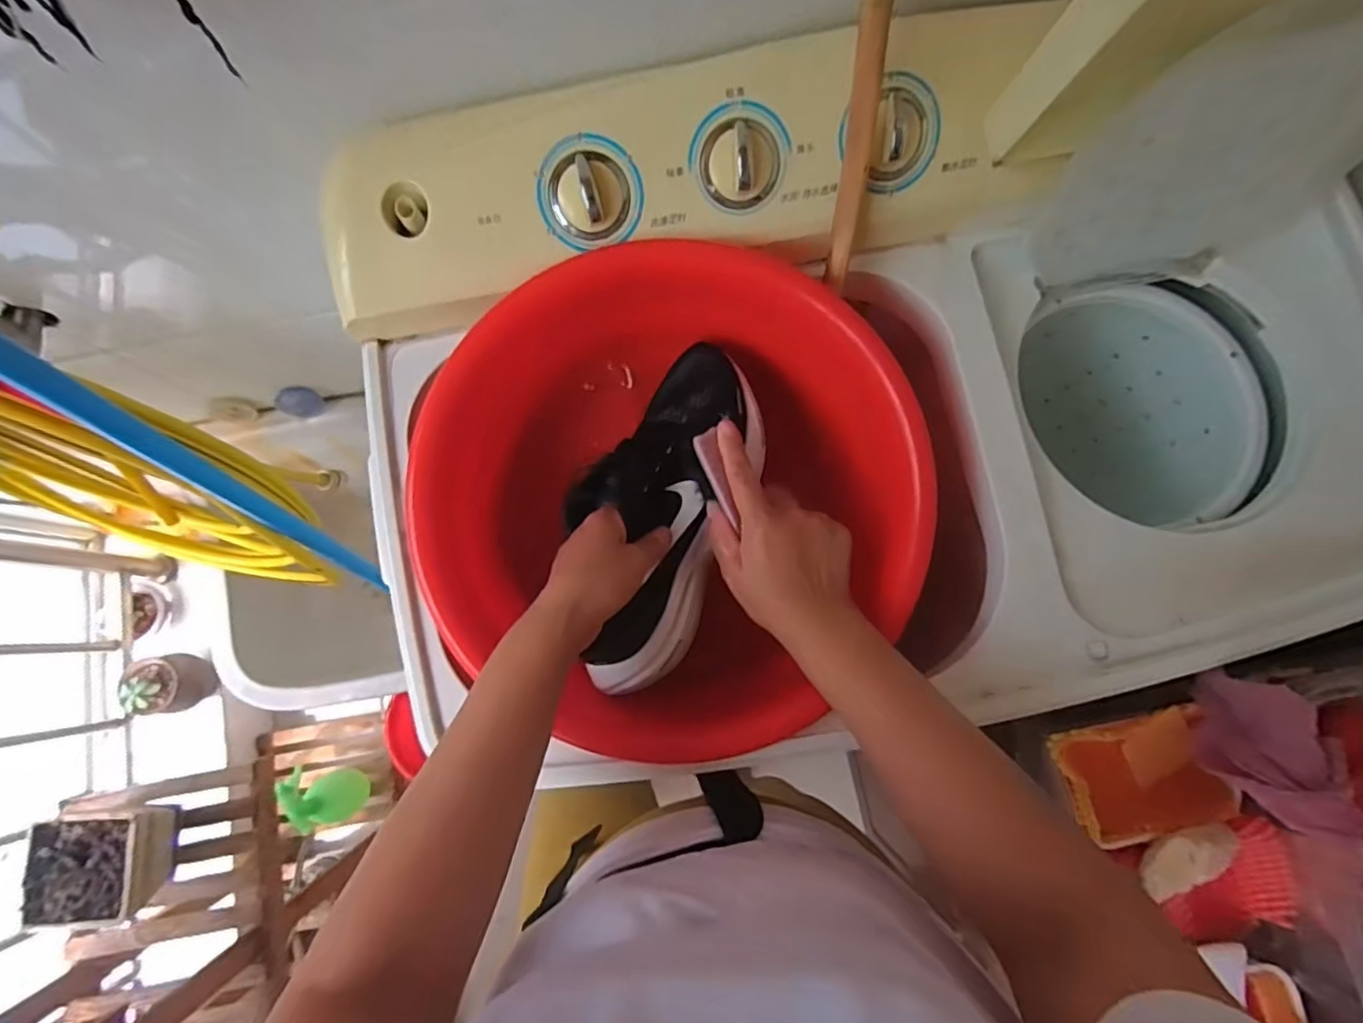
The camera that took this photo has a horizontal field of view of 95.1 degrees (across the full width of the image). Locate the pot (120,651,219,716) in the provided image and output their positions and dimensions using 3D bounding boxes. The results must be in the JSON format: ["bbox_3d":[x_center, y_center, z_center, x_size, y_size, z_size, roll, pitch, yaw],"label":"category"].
[{"bbox_3d":[-0.857,0.287,1.046,0.094,0.095,0.094,0,80,0],"label":"pot"}]

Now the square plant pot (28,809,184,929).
[{"bbox_3d":[-0.694,0.418,0.746,0.123,0.076,0.128,-3,80,-1],"label":"square plant pot"}]

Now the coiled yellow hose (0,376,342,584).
[{"bbox_3d":[-0.650,-0.033,0.708,0.436,0.475,0.165,8,80,1],"label":"coiled yellow hose"}]

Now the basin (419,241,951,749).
[{"bbox_3d":[-0.003,-0.028,0.509,0.372,0.154,0.334,3,80,0],"label":"basin"}]

